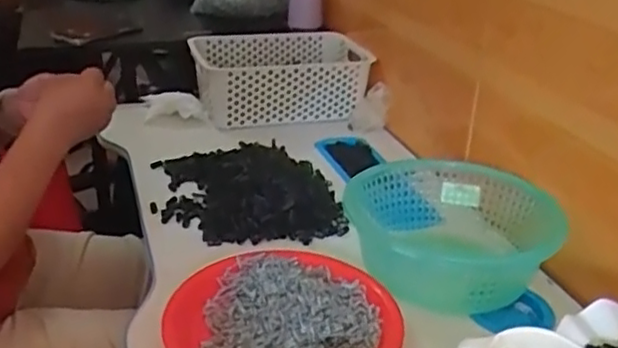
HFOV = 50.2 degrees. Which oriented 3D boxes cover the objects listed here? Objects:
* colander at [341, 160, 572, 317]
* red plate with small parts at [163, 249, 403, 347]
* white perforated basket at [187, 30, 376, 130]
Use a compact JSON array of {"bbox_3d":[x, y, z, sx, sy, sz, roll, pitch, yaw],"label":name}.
[{"bbox_3d":[0.161,0.064,0.758,0.198,0.099,0.193,-3,27,-10],"label":"colander"},{"bbox_3d":[-0.023,0.144,0.657,0.228,0.036,0.217,2,27,-1],"label":"red plate with small parts"},{"bbox_3d":[-0.051,-0.166,1.171,0.289,0.115,0.222,-9,29,-22],"label":"white perforated basket"}]

